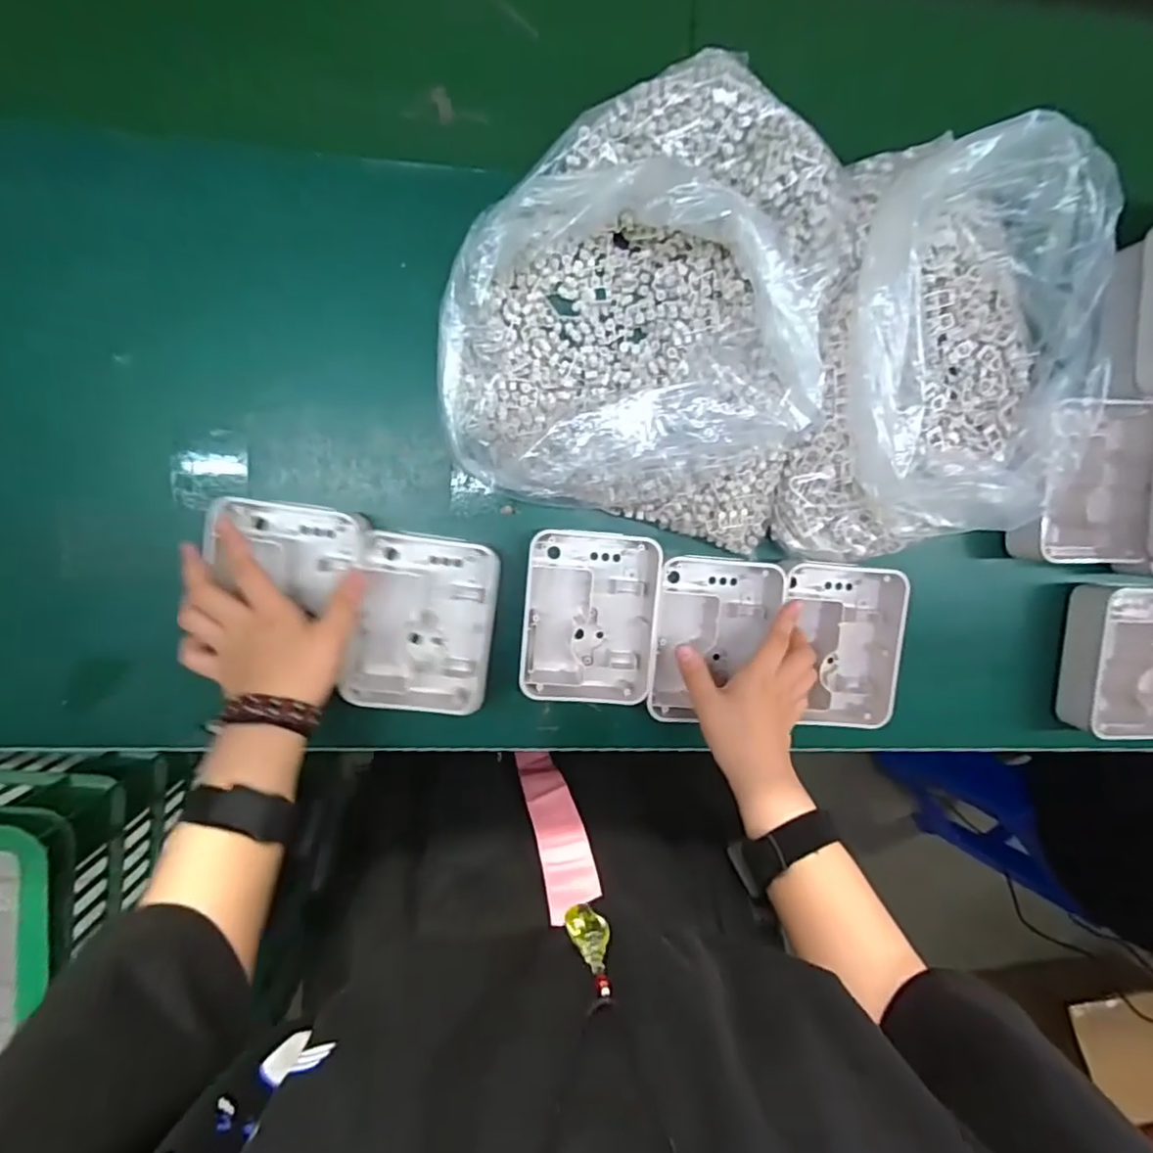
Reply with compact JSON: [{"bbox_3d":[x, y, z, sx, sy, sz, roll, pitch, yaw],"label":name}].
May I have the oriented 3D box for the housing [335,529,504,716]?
[{"bbox_3d":[-0.114,0.035,0.463,0.101,0.034,0.126,7,95,-6],"label":"housing"}]

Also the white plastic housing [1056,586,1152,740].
[{"bbox_3d":[0.474,0.073,0.523,0.099,0.040,0.127,2,96,-6],"label":"white plastic housing"}]

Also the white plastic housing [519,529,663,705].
[{"bbox_3d":[0.008,0.033,0.480,0.098,0.037,0.133,5,95,-6],"label":"white plastic housing"}]

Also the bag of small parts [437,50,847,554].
[{"bbox_3d":[0.053,-0.191,0.421,0.266,0.100,0.297,13,94,-7],"label":"bag of small parts"}]

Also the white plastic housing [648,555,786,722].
[{"bbox_3d":[0.105,0.047,0.486,0.097,0.042,0.124,5,95,-6],"label":"white plastic housing"}]

